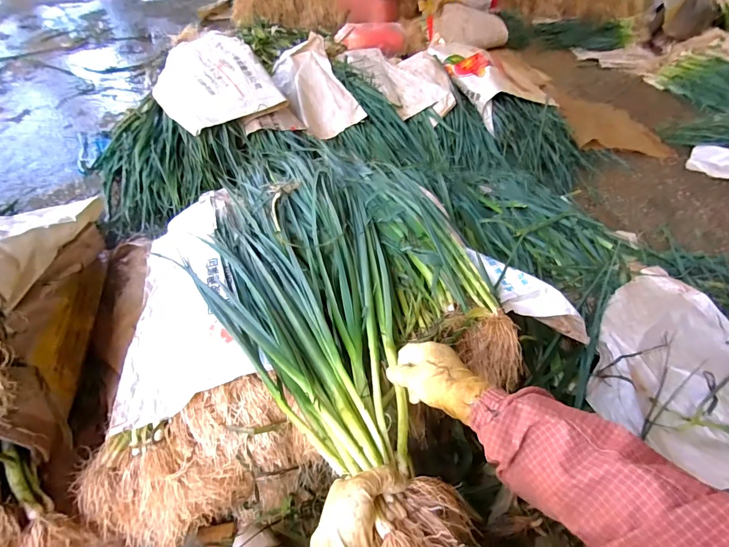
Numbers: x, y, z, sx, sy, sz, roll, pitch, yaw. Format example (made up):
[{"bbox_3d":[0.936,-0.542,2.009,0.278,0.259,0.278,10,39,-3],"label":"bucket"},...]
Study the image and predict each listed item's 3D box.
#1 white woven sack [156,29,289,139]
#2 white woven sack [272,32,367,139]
[{"bbox_3d":[-0.504,-0.638,1.188,0.333,0.119,0.478,-27,56,-24],"label":"white woven sack"},{"bbox_3d":[-0.194,-0.706,1.387,0.221,0.137,0.509,-15,52,-16],"label":"white woven sack"}]

